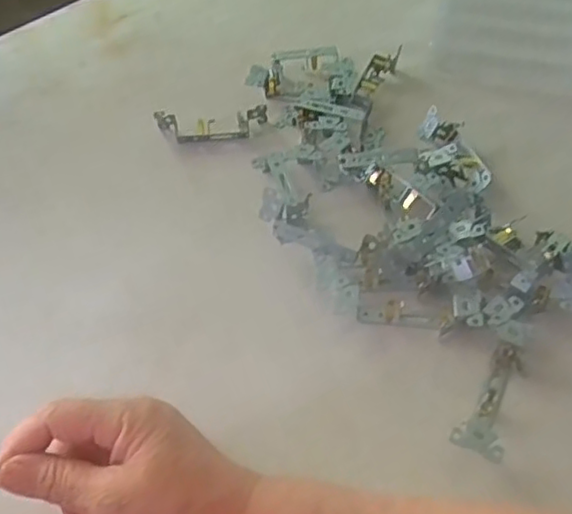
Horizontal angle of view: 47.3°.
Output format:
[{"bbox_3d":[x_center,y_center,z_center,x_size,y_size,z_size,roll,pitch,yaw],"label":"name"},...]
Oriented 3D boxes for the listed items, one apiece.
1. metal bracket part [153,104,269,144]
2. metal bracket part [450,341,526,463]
[{"bbox_3d":[-0.069,-0.129,0.624,0.105,0.026,0.027,-9,50,-4],"label":"metal bracket part"},{"bbox_3d":[0.135,0.094,0.429,0.030,0.023,0.085,20,54,19],"label":"metal bracket part"}]

